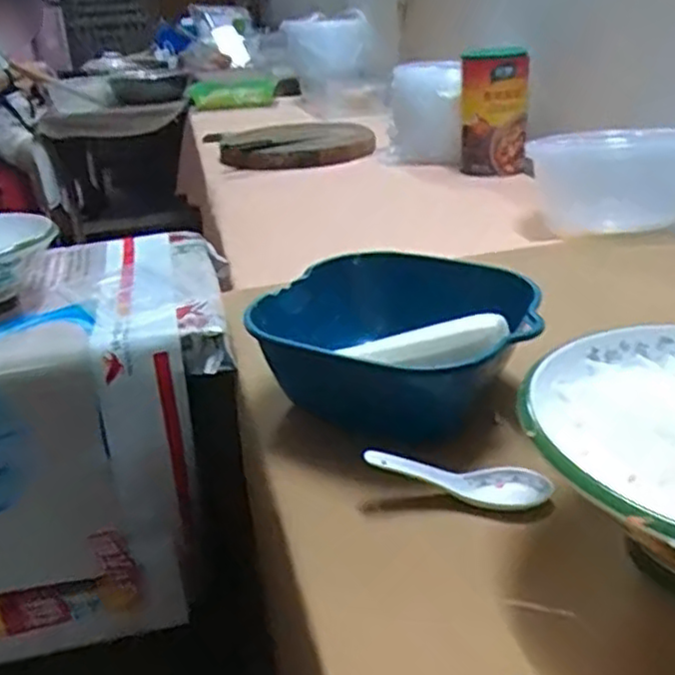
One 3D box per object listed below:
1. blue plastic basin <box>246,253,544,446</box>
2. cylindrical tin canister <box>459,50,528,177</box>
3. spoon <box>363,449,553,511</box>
[{"bbox_3d":[0.048,0.001,0.607,0.218,0.096,0.147,1,26,8],"label":"blue plastic basin"},{"bbox_3d":[0.278,-0.400,1.272,0.108,0.207,0.094,0,26,6],"label":"cylindrical tin canister"},{"bbox_3d":[0.080,0.095,0.489,0.124,0.021,0.036,12,28,-5],"label":"spoon"}]

